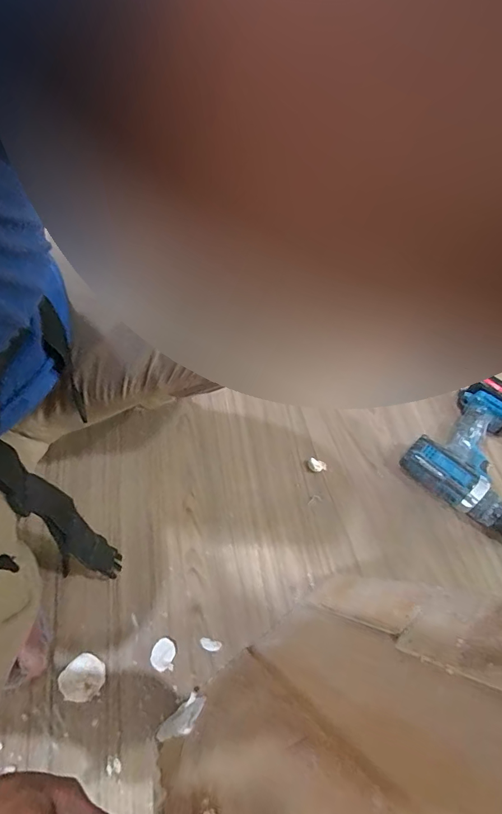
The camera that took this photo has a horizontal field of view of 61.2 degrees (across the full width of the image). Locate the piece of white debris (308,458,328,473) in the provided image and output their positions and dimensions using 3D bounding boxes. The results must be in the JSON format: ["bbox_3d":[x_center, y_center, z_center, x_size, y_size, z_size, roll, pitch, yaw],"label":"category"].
[{"bbox_3d":[0.101,0.090,0.649,0.028,0.010,0.019,11,58,6],"label":"piece of white debris"}]

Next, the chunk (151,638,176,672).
[{"bbox_3d":[-0.106,0.300,0.513,0.028,0.005,0.033,2,57,0],"label":"chunk"}]

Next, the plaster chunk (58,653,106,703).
[{"bbox_3d":[-0.198,0.319,0.498,0.046,0.004,0.048,1,57,-1],"label":"plaster chunk"}]

